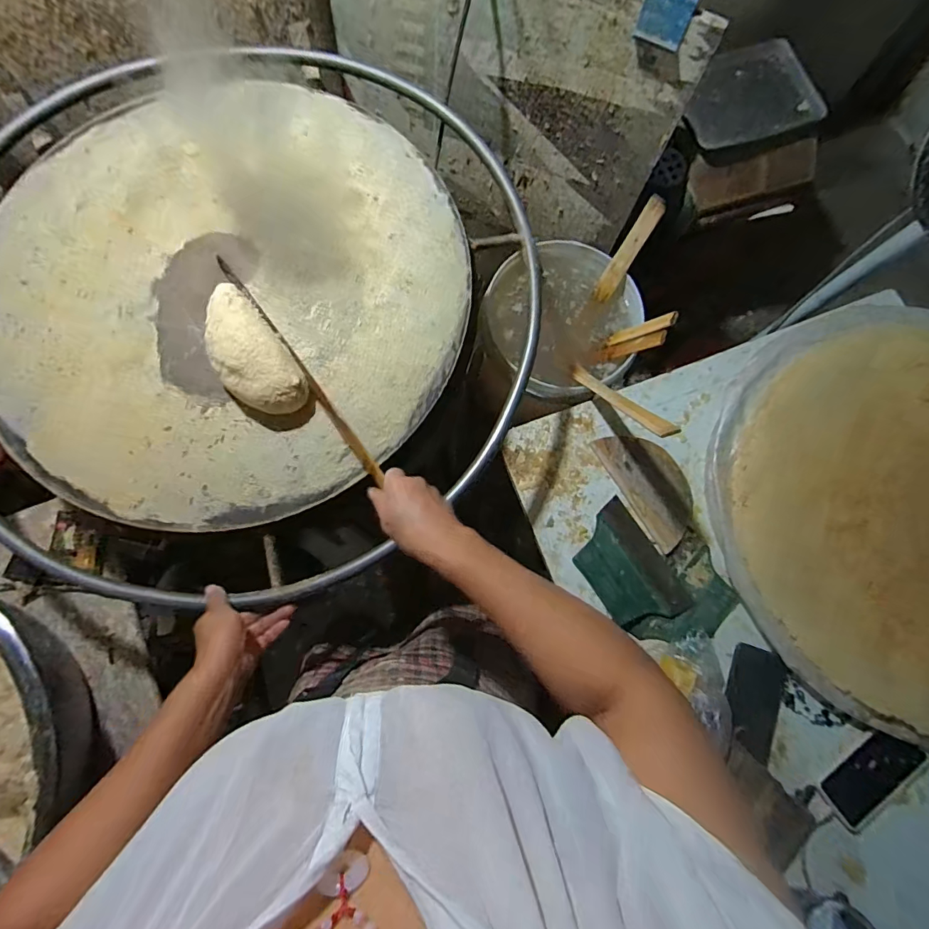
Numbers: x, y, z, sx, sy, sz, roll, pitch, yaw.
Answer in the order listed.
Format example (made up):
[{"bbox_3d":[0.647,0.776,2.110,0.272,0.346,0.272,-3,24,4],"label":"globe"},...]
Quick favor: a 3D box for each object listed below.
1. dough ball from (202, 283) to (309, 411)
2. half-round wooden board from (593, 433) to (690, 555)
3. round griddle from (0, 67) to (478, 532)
[{"bbox_3d":[-0.260,-0.137,0.537,0.075,0.062,0.178,-36,82,-7],"label":"dough ball"},{"bbox_3d":[0.312,0.031,0.749,0.109,0.008,0.204,-30,81,-7],"label":"half-round wooden board"},{"bbox_3d":[-0.315,-0.238,0.591,0.611,0.026,0.607,0,79,-1],"label":"round griddle"}]

